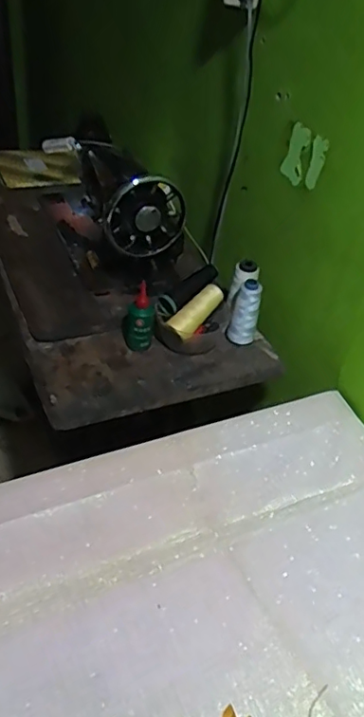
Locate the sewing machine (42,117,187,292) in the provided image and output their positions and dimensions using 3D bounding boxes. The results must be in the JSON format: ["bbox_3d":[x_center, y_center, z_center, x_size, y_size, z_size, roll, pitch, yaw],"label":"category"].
[{"bbox_3d":[-0.140,-0.310,1.059,0.177,0.211,0.408,-11,43,-19],"label":"sewing machine"}]

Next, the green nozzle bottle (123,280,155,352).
[{"bbox_3d":[-0.067,-0.063,0.881,0.049,0.113,0.035,3,40,-4],"label":"green nozzle bottle"}]

